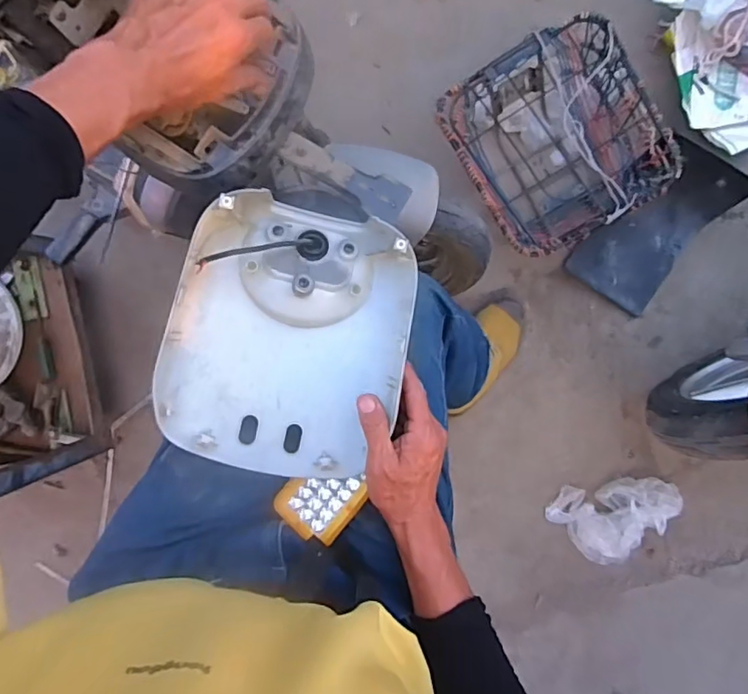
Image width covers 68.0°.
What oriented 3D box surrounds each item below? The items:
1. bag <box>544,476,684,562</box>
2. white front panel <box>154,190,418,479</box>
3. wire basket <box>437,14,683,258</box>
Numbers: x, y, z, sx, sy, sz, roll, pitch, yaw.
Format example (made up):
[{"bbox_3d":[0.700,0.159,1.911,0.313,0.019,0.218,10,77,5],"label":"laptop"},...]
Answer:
[{"bbox_3d":[0.468,0.334,1.062,0.244,0.035,0.154,-11,91,5],"label":"bag"},{"bbox_3d":[-0.076,-0.001,0.519,0.206,0.075,0.252,11,94,1],"label":"white front panel"},{"bbox_3d":[0.309,-0.346,0.983,0.299,0.174,0.321,-32,90,7],"label":"wire basket"}]

